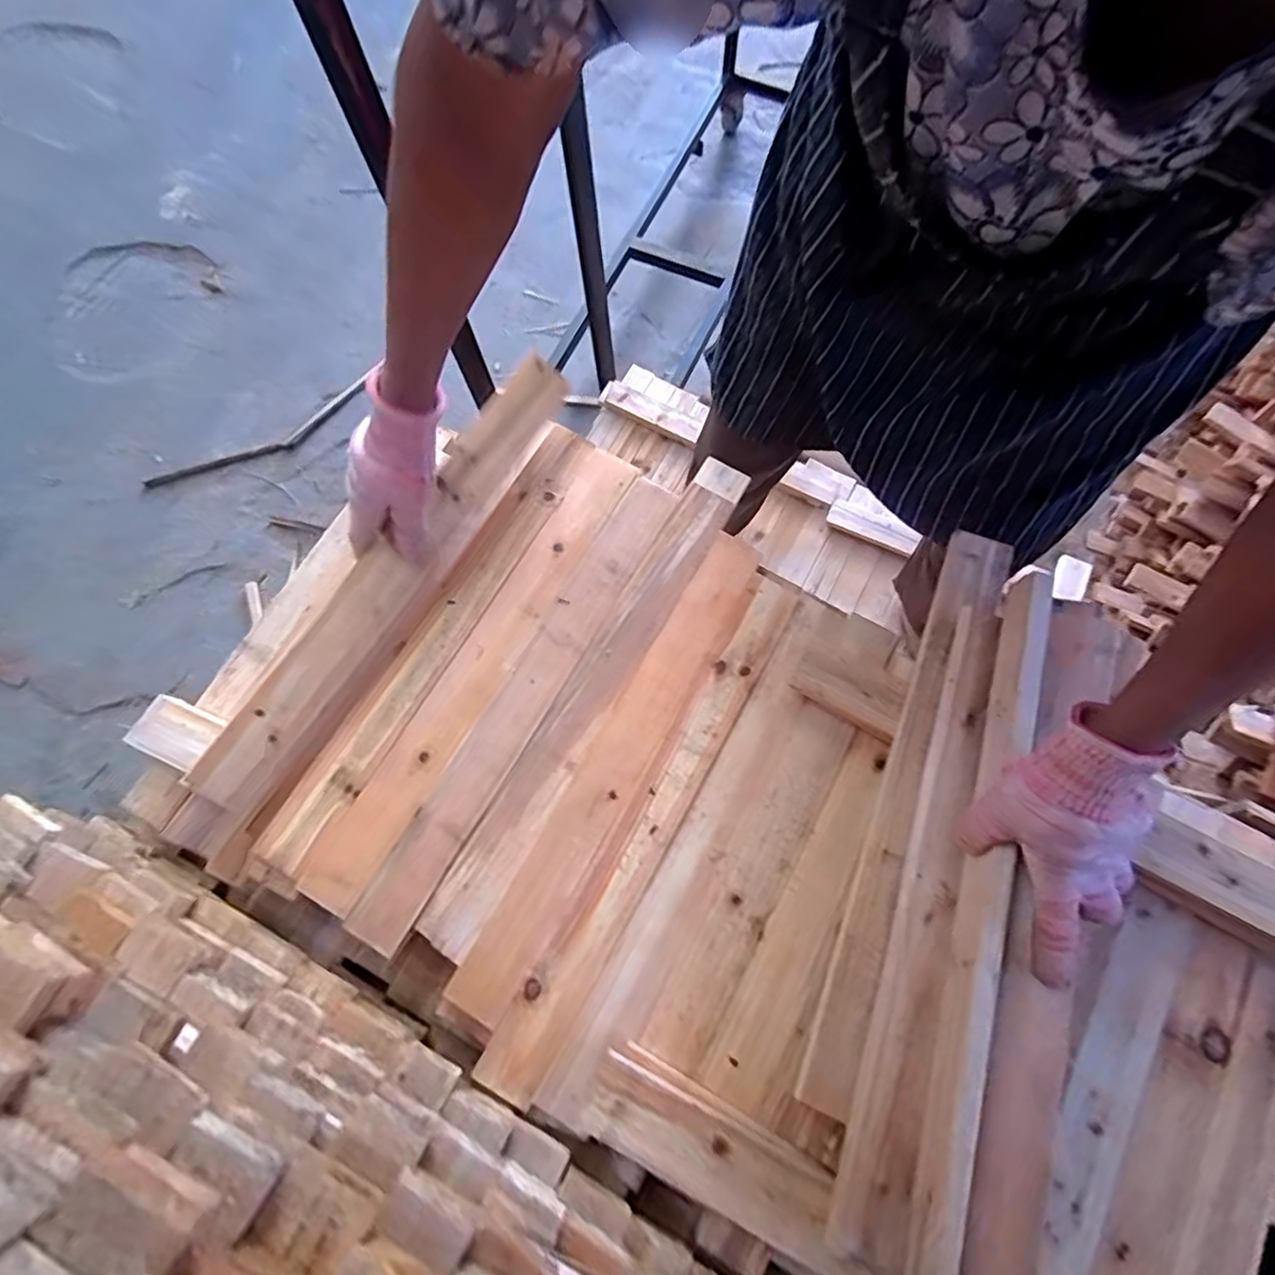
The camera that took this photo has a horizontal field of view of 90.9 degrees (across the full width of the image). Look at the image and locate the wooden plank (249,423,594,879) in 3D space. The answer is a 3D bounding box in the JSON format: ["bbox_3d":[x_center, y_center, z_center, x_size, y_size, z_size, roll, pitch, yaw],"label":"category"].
[{"bbox_3d":[-0.190,-0.009,0.602,0.047,0.017,0.490,29,77,8],"label":"wooden plank"}]

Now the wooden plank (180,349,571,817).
[{"bbox_3d":[-0.220,-0.063,0.581,0.064,0.016,0.486,40,77,-25],"label":"wooden plank"}]

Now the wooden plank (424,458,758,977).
[{"bbox_3d":[-0.035,0.036,0.597,0.049,0.010,0.533,29,77,8],"label":"wooden plank"}]

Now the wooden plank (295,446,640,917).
[{"bbox_3d":[-0.147,0.020,0.599,0.052,0.015,0.490,29,77,8],"label":"wooden plank"}]

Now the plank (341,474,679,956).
[{"bbox_3d":[-0.104,0.049,0.592,0.051,0.012,0.488,29,77,8],"label":"plank"}]

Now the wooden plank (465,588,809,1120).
[{"bbox_3d":[0.020,0.156,0.567,0.046,0.011,0.497,30,77,8],"label":"wooden plank"}]

